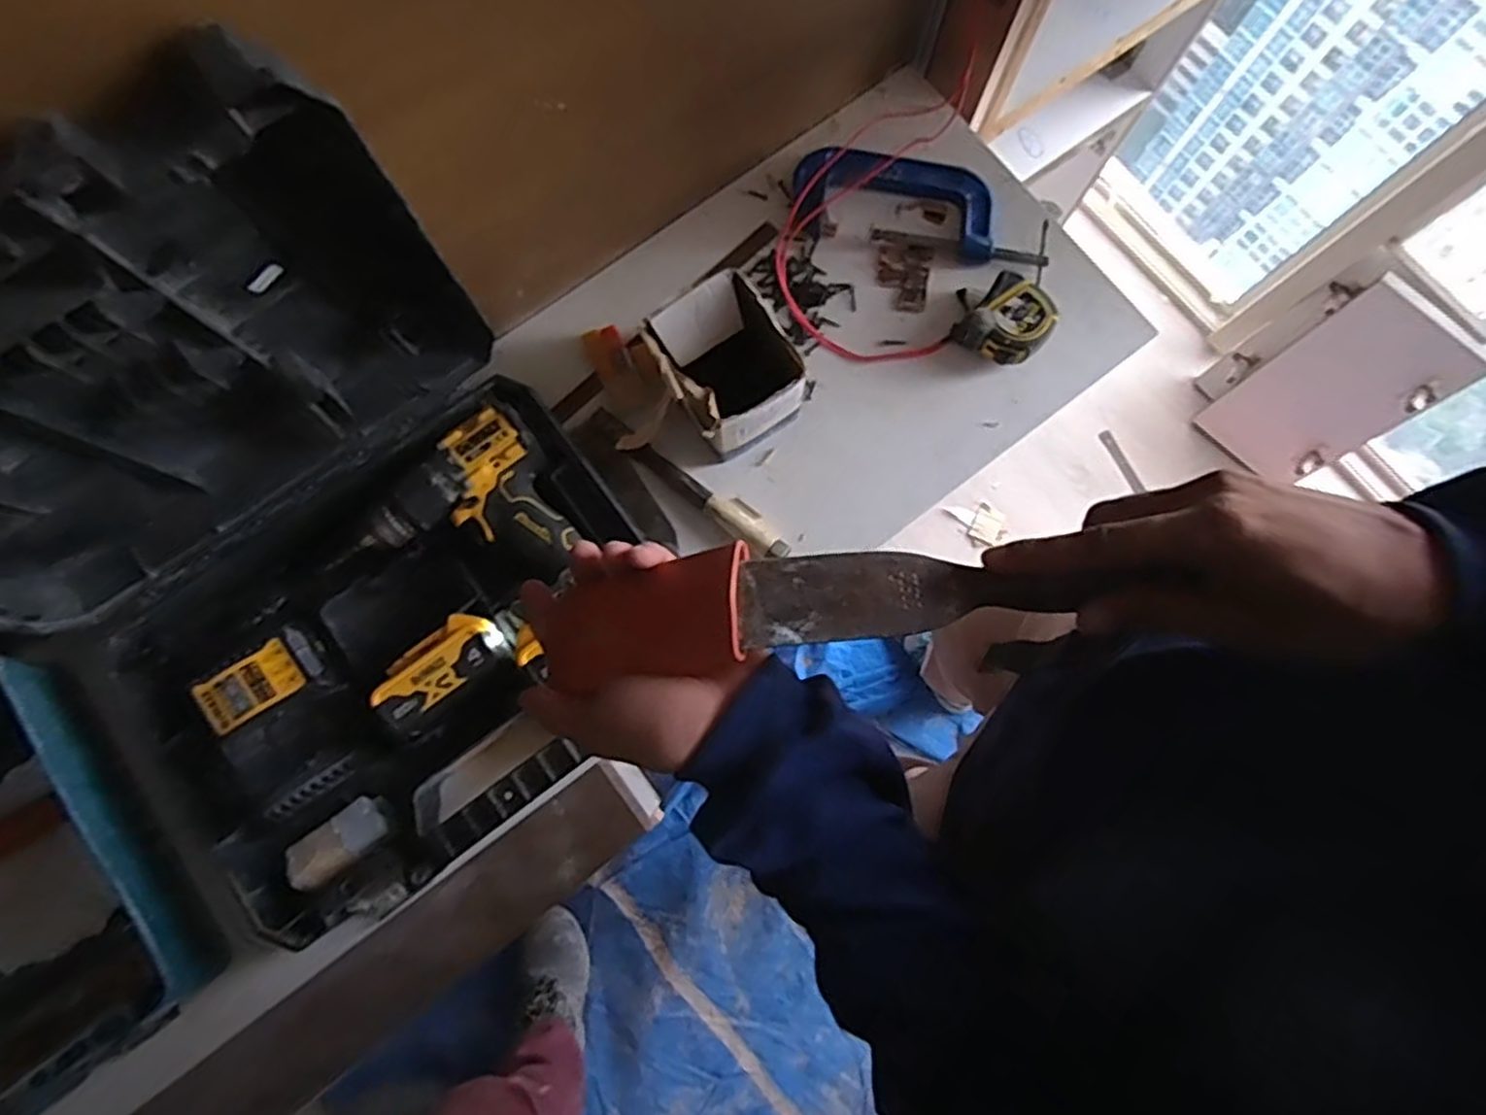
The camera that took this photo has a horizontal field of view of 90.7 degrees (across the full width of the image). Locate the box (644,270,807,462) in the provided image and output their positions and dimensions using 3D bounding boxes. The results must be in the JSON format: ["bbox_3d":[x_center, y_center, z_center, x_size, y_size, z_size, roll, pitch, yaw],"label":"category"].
[{"bbox_3d":[-0.020,-0.170,0.684,0.115,0.105,0.131,-27,80,-6],"label":"box"}]

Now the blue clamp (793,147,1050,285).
[{"bbox_3d":[0.186,-0.366,0.748,0.262,0.047,0.109,11,79,2],"label":"blue clamp"}]

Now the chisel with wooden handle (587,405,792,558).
[{"bbox_3d":[-0.055,-0.073,0.707,0.235,0.022,0.027,37,80,6],"label":"chisel with wooden handle"}]

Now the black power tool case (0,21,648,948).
[{"bbox_3d":[-0.318,0.020,0.501,0.438,0.391,0.395,-36,81,-7],"label":"black power tool case"}]

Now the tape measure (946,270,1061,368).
[{"bbox_3d":[0.260,-0.230,0.721,0.073,0.043,0.078,42,81,7],"label":"tape measure"}]

